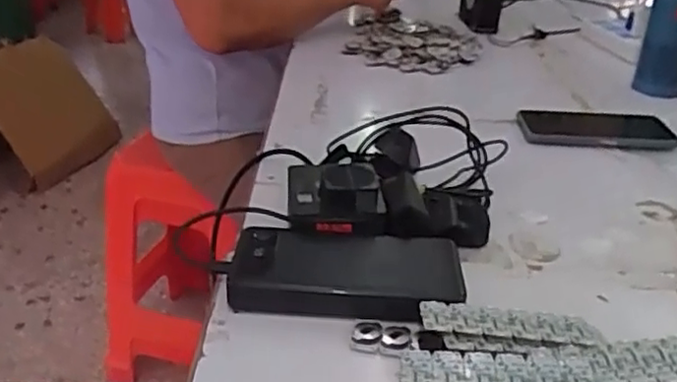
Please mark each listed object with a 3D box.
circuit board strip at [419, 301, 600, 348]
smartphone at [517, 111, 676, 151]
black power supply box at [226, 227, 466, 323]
[{"bbox_3d":[0.106,0.081,0.398,0.110,0.005,0.028,6,30,-5],"label":"circuit board strip"},{"bbox_3d":[0.280,-0.070,0.720,0.165,0.012,0.089,0,28,-5],"label":"smartphone"},{"bbox_3d":[0.005,0.058,0.444,0.152,0.026,0.071,4,28,1],"label":"black power supply box"}]

